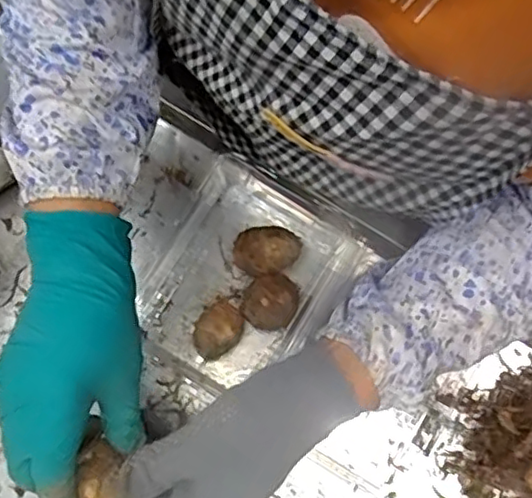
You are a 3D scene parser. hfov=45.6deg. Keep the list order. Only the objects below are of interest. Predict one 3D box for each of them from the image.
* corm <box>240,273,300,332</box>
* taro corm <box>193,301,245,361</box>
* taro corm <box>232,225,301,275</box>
[{"bbox_3d":[0.003,0.044,0.504,0.044,0.045,0.040,0,78,1],"label":"corm"},{"bbox_3d":[-0.039,0.065,0.504,0.036,0.036,0.045,26,79,6],"label":"taro corm"},{"bbox_3d":[0.000,0.003,0.509,0.052,0.045,0.039,4,78,2],"label":"taro corm"}]

